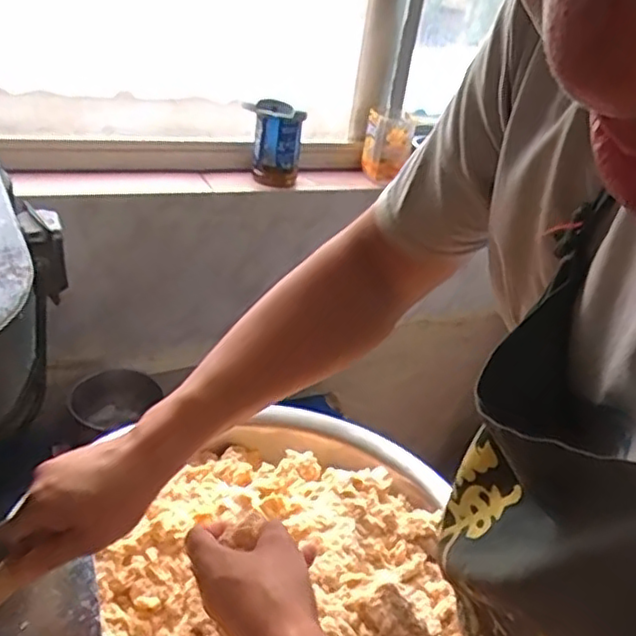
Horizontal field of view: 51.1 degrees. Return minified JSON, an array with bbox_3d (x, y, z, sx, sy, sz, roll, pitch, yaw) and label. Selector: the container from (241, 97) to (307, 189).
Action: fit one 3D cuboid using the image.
[{"bbox_3d":[-0.077,-0.315,1.192,0.097,0.150,0.096,9,28,-1],"label":"container"}]

